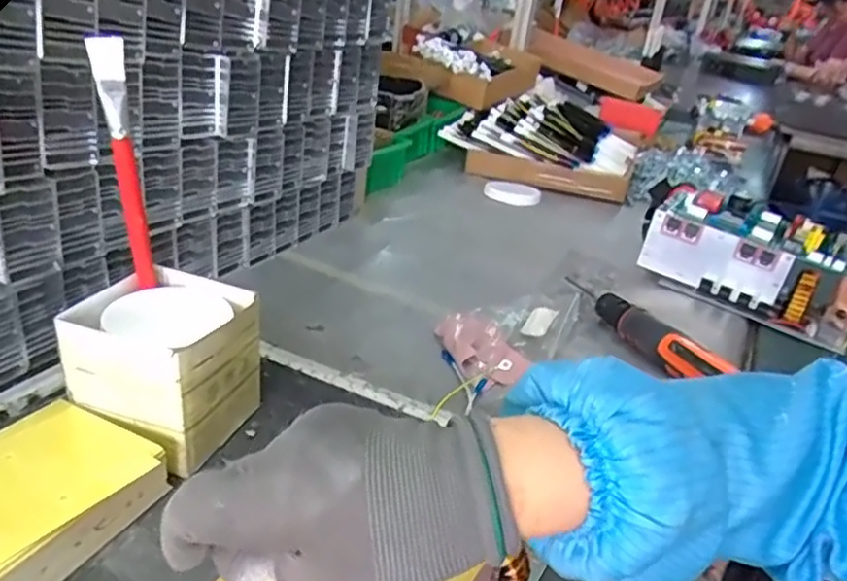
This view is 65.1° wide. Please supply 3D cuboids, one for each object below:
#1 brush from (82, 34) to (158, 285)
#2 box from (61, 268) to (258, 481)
[{"bbox_3d":[-0.225,-0.091,0.499,0.029,0.185,0.013,5,27,-4],"label":"brush"},{"bbox_3d":[-0.203,0.062,0.529,0.111,0.112,0.118,14,26,14],"label":"box"}]

